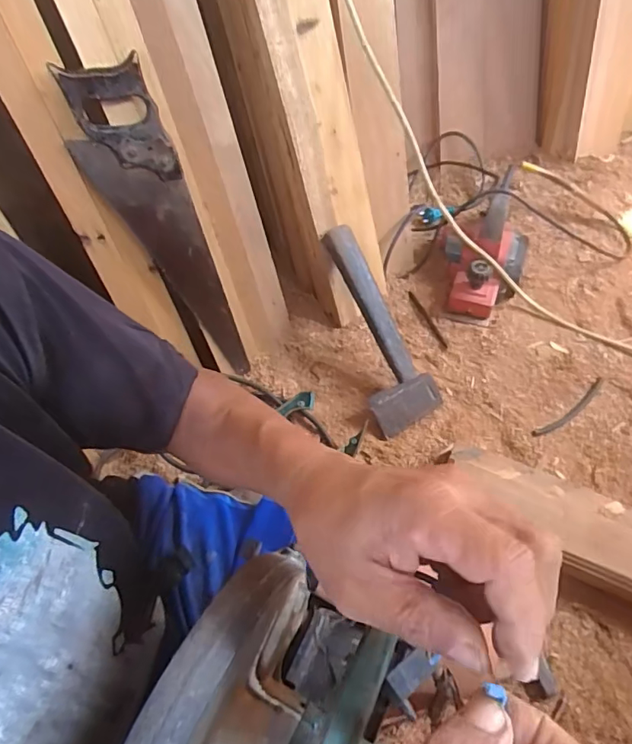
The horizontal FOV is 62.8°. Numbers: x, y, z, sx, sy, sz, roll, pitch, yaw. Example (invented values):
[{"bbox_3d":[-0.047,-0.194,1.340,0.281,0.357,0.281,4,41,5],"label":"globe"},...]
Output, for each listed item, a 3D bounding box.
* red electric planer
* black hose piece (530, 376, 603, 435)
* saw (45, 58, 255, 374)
[{"bbox_3d":[0.306,-0.227,0.929,0.144,0.164,0.238,11,60,10],"label":"red electric planer"},{"bbox_3d":[0.410,0.063,0.835,0.146,0.011,0.021,-38,63,-4],"label":"black hose piece"},{"bbox_3d":[-0.197,-0.165,0.708,0.103,0.458,0.023,-23,46,-6],"label":"saw"}]

